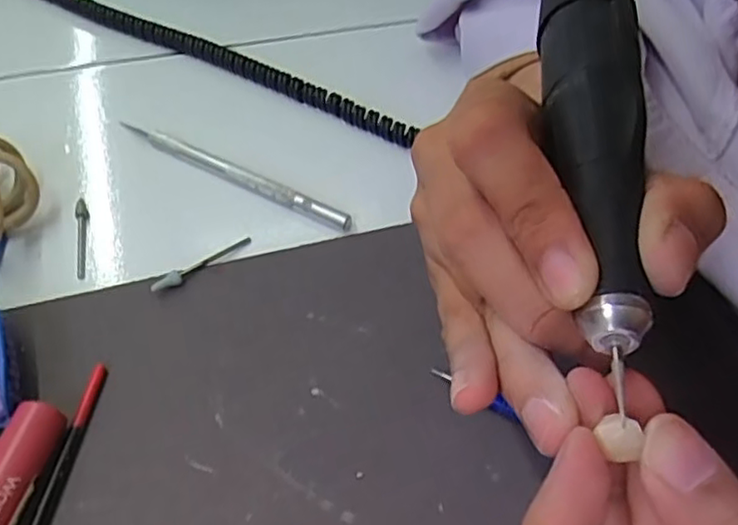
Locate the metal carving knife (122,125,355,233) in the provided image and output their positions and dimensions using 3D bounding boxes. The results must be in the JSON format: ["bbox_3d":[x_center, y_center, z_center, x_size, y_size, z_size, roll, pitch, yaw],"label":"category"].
[{"bbox_3d":[-0.066,-0.044,0.316,0.130,0.008,0.007,24,55,16],"label":"metal carving knife"}]

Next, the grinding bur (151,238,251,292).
[{"bbox_3d":[-0.071,0.000,0.282,0.048,0.004,0.005,-35,60,-28],"label":"grinding bur"}]

